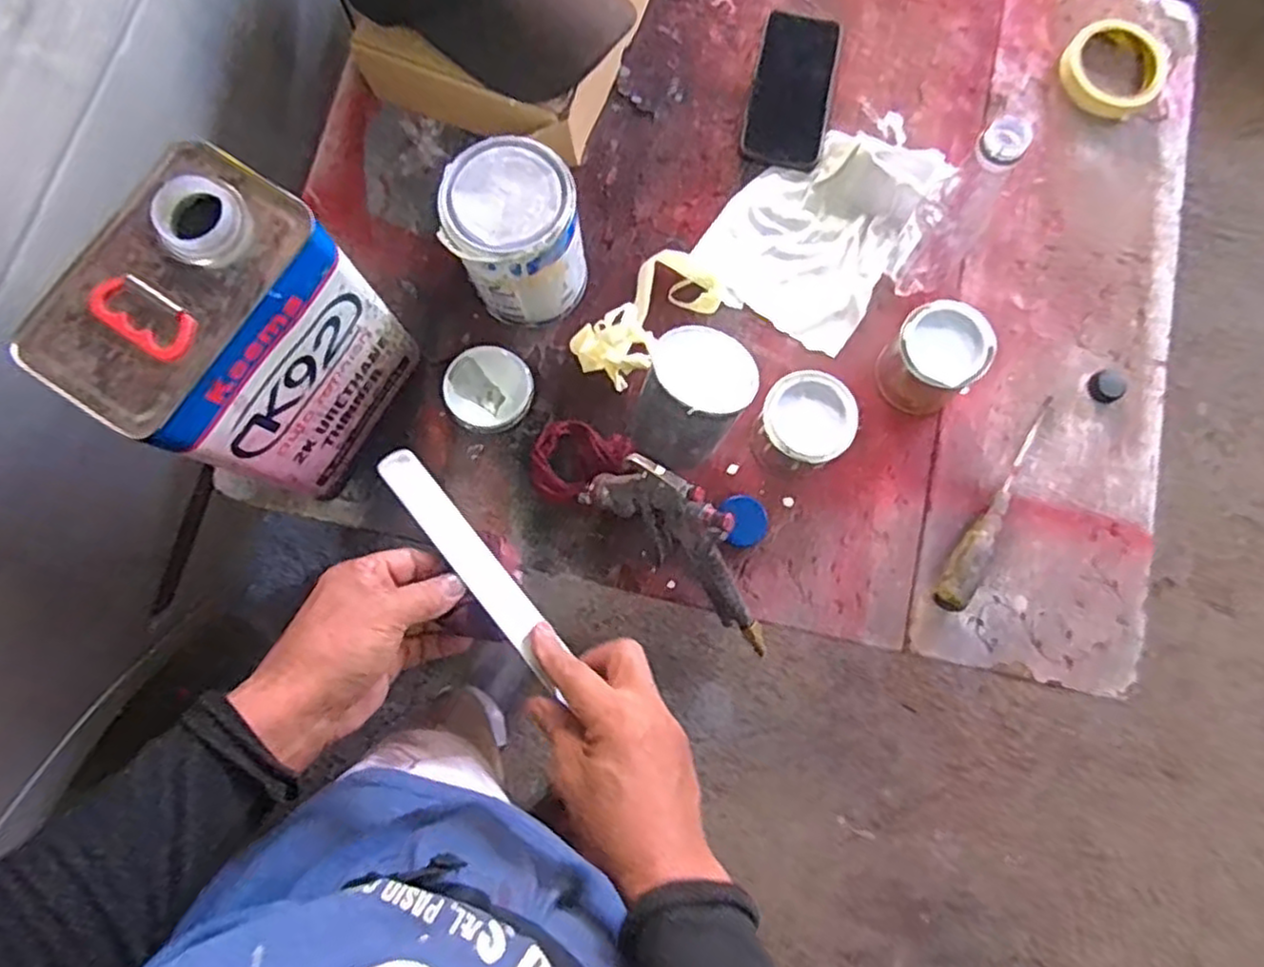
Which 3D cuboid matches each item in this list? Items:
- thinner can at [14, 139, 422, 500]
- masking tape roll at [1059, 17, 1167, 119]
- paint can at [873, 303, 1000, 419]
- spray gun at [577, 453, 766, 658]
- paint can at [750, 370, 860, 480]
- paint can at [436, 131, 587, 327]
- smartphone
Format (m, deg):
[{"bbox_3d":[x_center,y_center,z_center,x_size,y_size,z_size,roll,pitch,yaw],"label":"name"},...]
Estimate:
[{"bbox_3d":[-0.267,-0.093,0.523,0.102,0.242,0.158,34,81,5],"label":"thinner can"},{"bbox_3d":[0.467,-0.401,0.688,0.096,0.018,0.089,0,80,-1],"label":"masking tape roll"},{"bbox_3d":[0.253,-0.103,0.604,0.076,0.073,0.078,0,80,-1],"label":"paint can"},{"bbox_3d":[0.049,0.049,0.572,0.193,0.096,0.054,40,82,6],"label":"spray gun"},{"bbox_3d":[0.144,-0.049,0.605,0.071,0.071,0.073,0,80,-1],"label":"paint can"},{"bbox_3d":[-0.097,-0.205,0.602,0.099,0.132,0.100,0,80,-1],"label":"paint can"},{"bbox_3d":[0.156,-0.383,0.689,0.076,0.007,0.166,14,80,2],"label":"smartphone"}]

